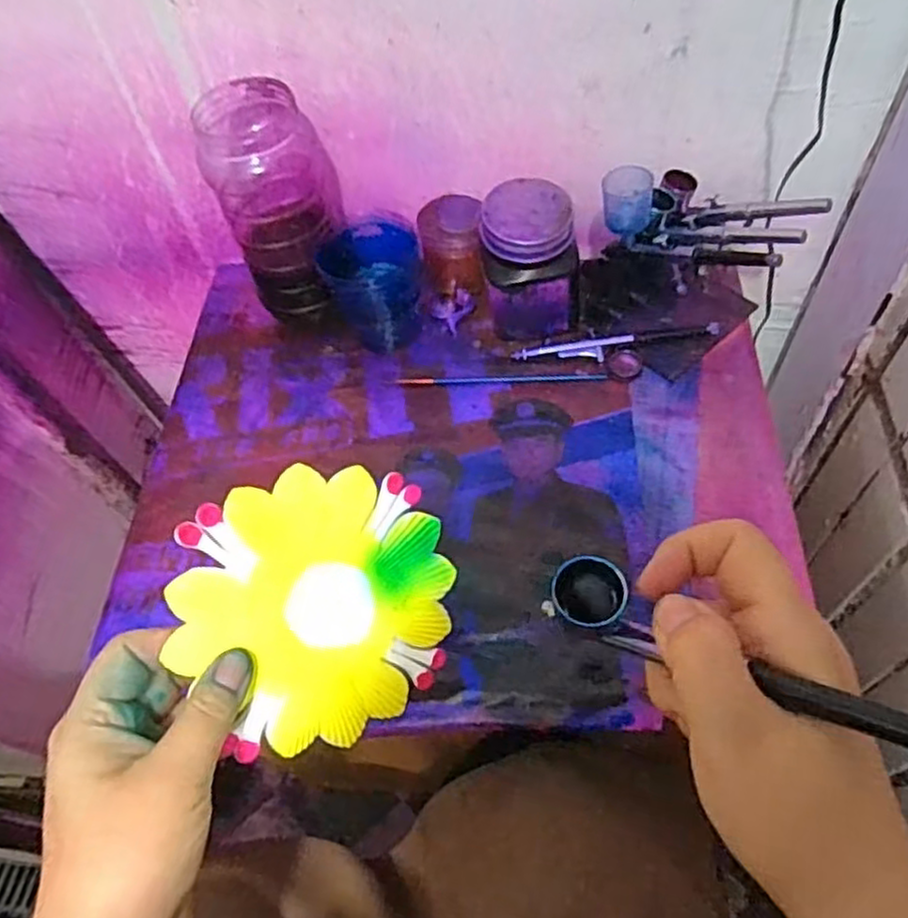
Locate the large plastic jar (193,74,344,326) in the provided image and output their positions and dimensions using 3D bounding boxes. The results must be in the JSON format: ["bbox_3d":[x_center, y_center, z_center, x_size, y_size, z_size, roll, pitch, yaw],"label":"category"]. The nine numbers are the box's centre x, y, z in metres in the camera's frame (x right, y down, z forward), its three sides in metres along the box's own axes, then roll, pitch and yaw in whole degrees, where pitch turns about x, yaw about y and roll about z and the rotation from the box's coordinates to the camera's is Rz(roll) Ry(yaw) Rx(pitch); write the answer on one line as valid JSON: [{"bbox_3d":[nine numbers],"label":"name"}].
[{"bbox_3d":[-0.126,-0.182,0.533,0.082,0.163,0.080,-2,57,3],"label":"large plastic jar"}]

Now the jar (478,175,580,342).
[{"bbox_3d":[0.057,-0.139,0.525,0.069,0.097,0.073,-2,57,3],"label":"jar"}]

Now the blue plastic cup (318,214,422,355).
[{"bbox_3d":[-0.059,-0.132,0.548,0.070,0.077,0.064,-2,57,3],"label":"blue plastic cup"}]

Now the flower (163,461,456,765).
[{"bbox_3d":[-0.058,0.067,0.322,0.121,0.004,0.120,1,95,-27],"label":"flower"}]

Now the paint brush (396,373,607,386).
[{"bbox_3d":[0.034,-0.060,0.533,0.152,0.004,0.007,0,57,4],"label":"paint brush"}]

